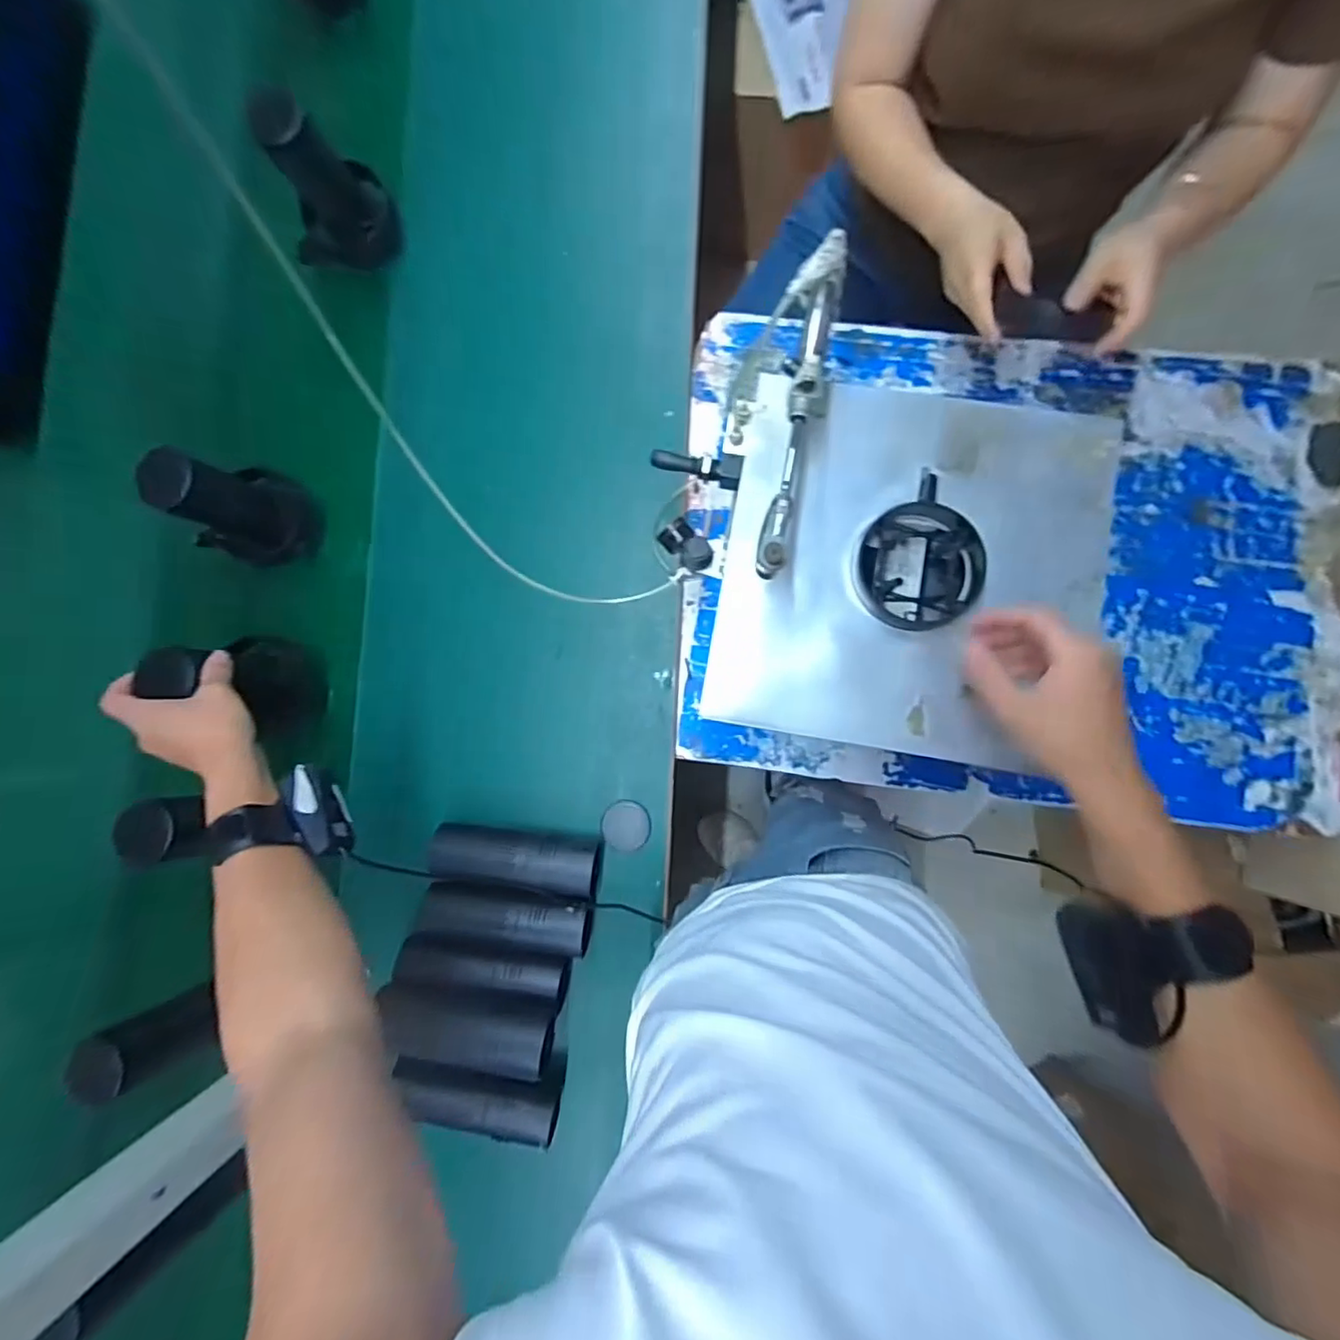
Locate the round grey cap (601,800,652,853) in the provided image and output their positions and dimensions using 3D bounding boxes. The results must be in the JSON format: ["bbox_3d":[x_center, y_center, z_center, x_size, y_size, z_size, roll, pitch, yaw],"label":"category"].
[{"bbox_3d":[-0.046,0.163,0.641,0.050,0.012,0.050,4,85,3],"label":"round grey cap"}]

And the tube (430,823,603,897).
[{"bbox_3d":[-0.154,0.190,0.620,0.165,0.062,0.056,5,85,4],"label":"tube"}]

